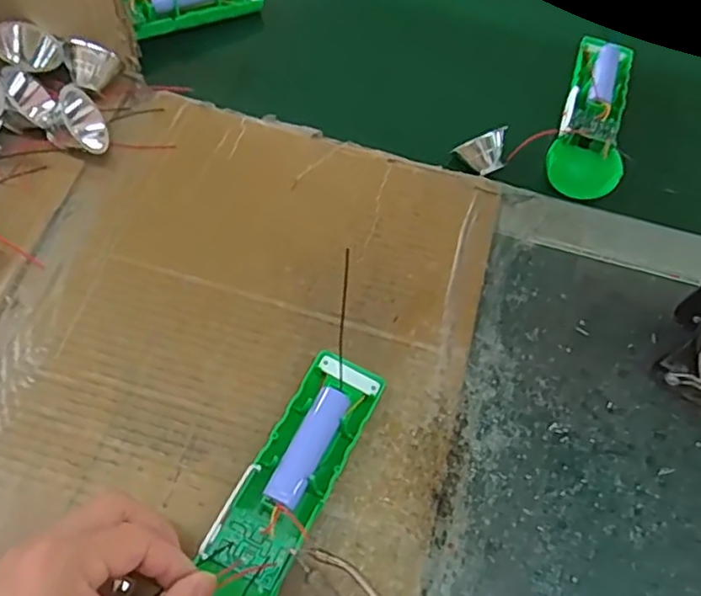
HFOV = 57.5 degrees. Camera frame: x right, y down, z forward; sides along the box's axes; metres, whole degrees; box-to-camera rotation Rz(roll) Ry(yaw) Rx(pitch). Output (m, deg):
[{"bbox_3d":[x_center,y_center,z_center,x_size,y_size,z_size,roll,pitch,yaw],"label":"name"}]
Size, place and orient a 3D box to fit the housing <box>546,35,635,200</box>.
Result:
[{"bbox_3d":[0.183,-0.137,0.476,0.049,0.031,0.151,20,62,6],"label":"housing"}]

